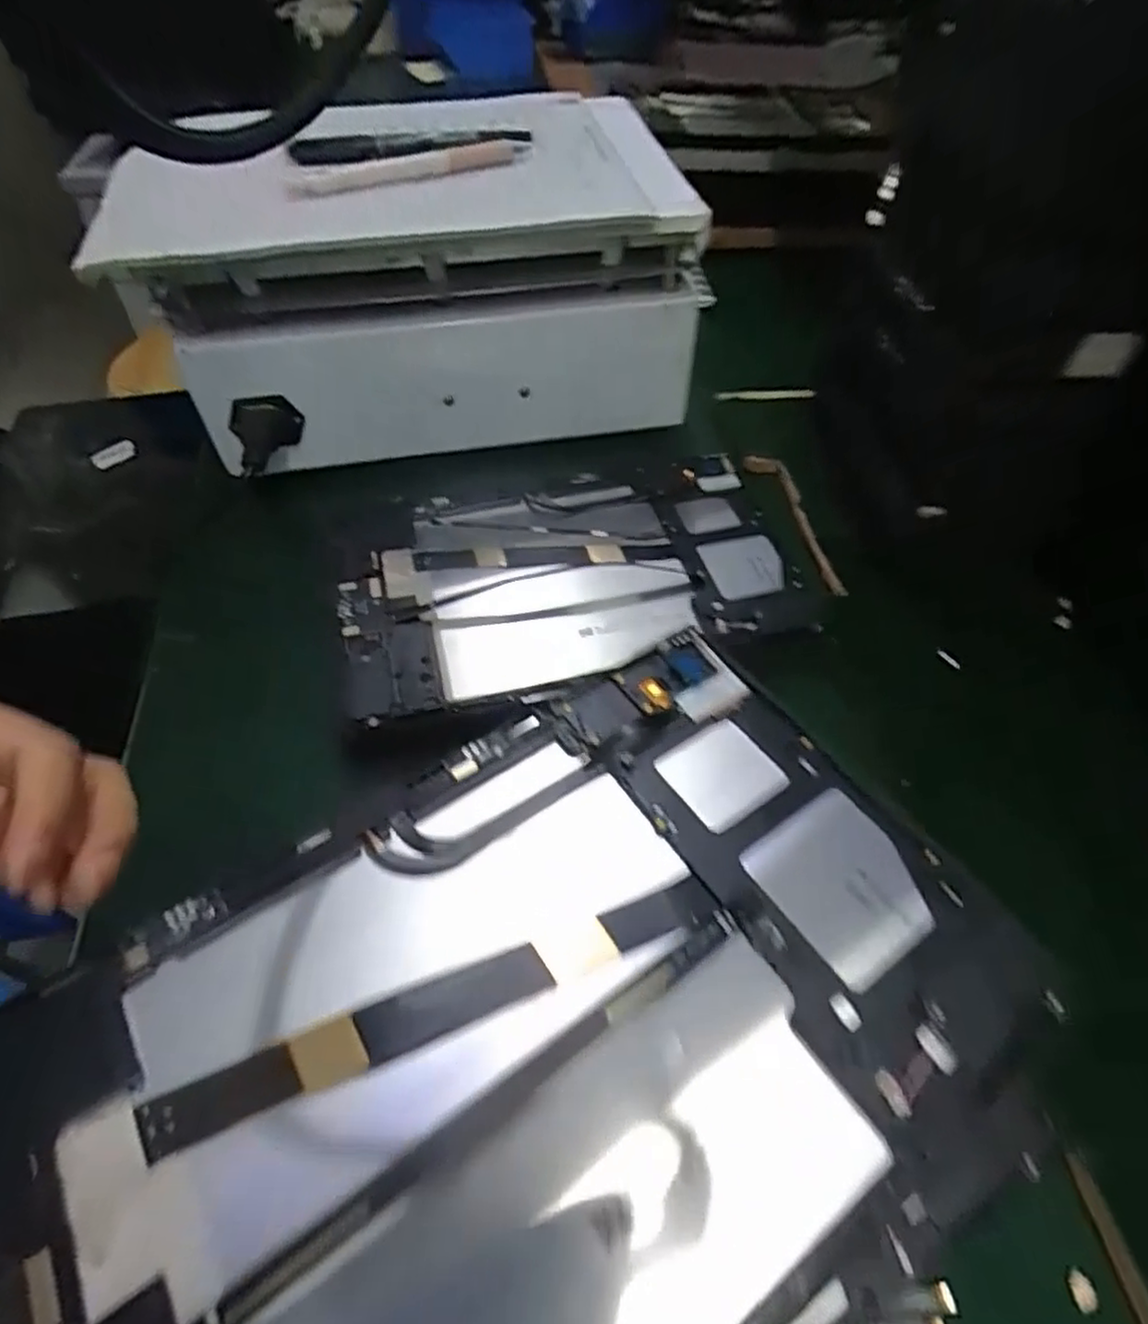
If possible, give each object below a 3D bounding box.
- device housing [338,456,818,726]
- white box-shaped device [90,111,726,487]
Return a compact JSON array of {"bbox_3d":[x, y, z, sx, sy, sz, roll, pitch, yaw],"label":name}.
[{"bbox_3d":[-0.004,-0.045,0.385,0.230,0.020,0.145,-9,53,-9],"label":"device housing"},{"bbox_3d":[-0.094,-0.256,0.460,0.323,0.129,0.222,-12,54,-11],"label":"white box-shaped device"}]

